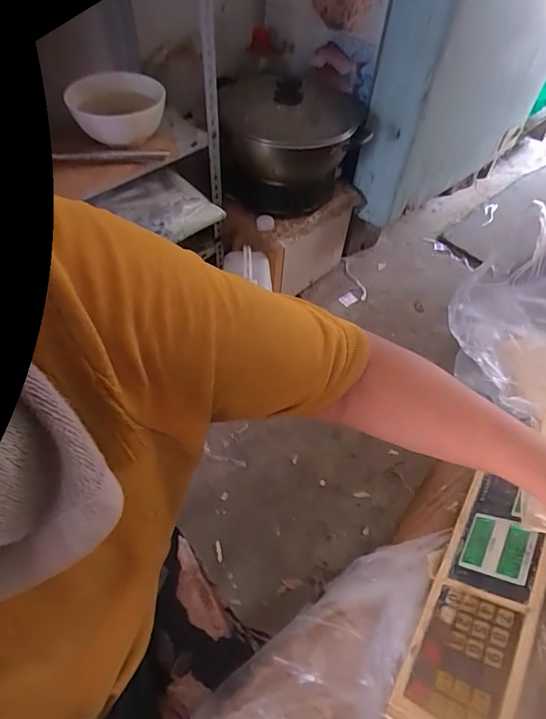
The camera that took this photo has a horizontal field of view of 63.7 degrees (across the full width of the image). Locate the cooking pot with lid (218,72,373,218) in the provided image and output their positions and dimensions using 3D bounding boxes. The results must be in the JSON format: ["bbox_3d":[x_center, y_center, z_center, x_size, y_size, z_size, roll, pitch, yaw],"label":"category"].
[{"bbox_3d":[0.046,-0.545,1.100,0.333,0.239,0.323,2,53,-2],"label":"cooking pot with lid"}]

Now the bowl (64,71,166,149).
[{"bbox_3d":[-0.295,-0.484,0.836,0.170,0.064,0.179,-10,54,-11],"label":"bowl"}]

